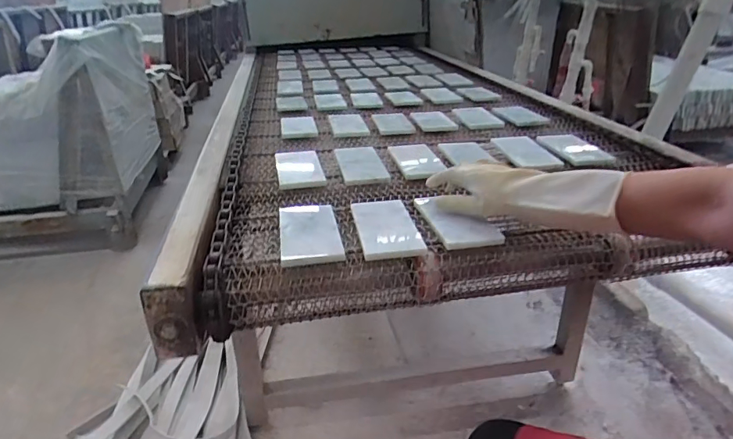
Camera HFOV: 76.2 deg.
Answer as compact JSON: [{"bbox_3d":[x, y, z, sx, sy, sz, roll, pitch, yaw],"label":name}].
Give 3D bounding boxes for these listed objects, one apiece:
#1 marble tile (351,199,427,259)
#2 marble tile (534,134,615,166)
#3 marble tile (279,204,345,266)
[{"bbox_3d":[0.026,0.007,0.643,0.081,0.013,0.162,-5,25,-5],"label":"marble tile"},{"bbox_3d":[0.412,-0.144,0.939,0.095,0.016,0.167,-6,25,-9],"label":"marble tile"},{"bbox_3d":[-0.077,0.016,0.629,0.076,0.015,0.159,-6,25,-8],"label":"marble tile"}]

